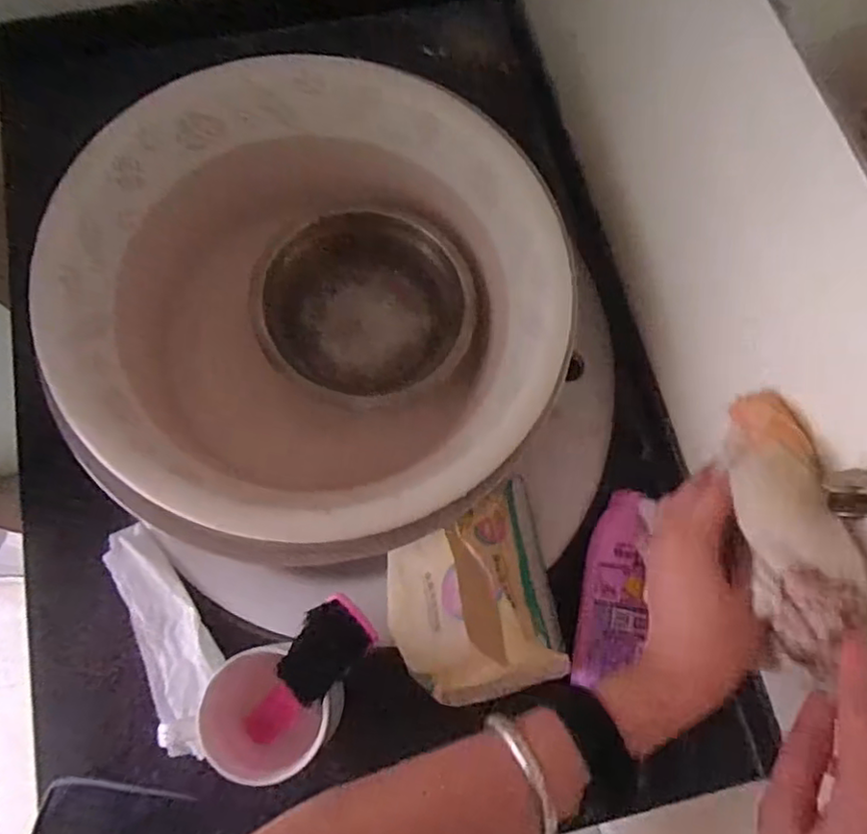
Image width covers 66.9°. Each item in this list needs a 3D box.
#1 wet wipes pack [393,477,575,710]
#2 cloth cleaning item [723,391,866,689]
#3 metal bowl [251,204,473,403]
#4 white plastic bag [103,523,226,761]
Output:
[{"bbox_3d":[0.033,0.128,0.468,0.125,0.069,0.132,-19,74,-6],"label":"wet wipes pack"},{"bbox_3d":[0.183,0.053,0.337,0.046,0.028,0.141,-3,69,-1],"label":"cloth cleaning item"},{"bbox_3d":[-0.050,-0.082,0.535,0.160,0.073,0.164,0,73,0],"label":"metal bowl"},{"bbox_3d":[-0.202,0.162,0.491,0.059,0.015,0.175,-24,75,-7],"label":"white plastic bag"}]

